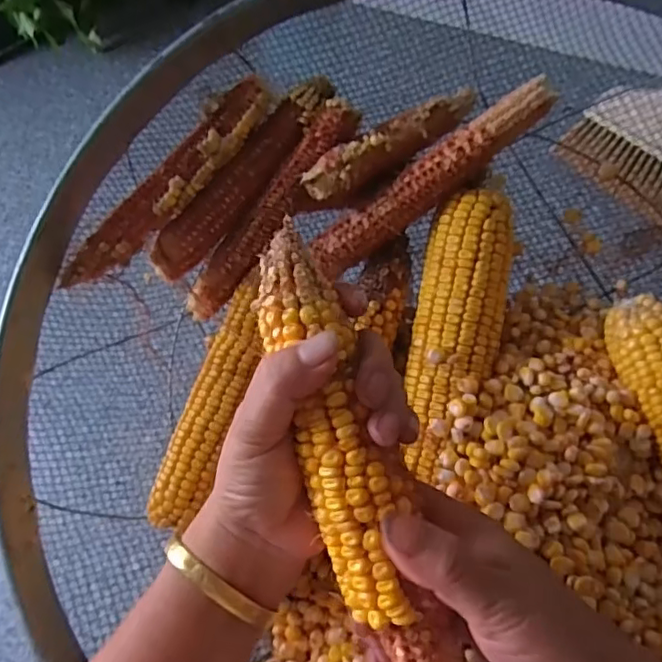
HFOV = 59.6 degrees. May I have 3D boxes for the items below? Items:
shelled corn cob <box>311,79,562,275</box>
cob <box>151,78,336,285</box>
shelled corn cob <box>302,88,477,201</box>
[{"bbox_3d":[0.062,-0.093,0.365,0.171,0.023,0.025,-36,60,15],"label":"shelled corn cob"},{"bbox_3d":[-0.058,-0.101,0.382,0.027,0.020,0.164,42,93,23],"label":"cob"},{"bbox_3d":[0.042,-0.123,0.374,0.133,0.023,0.024,-36,58,-11],"label":"shelled corn cob"}]

